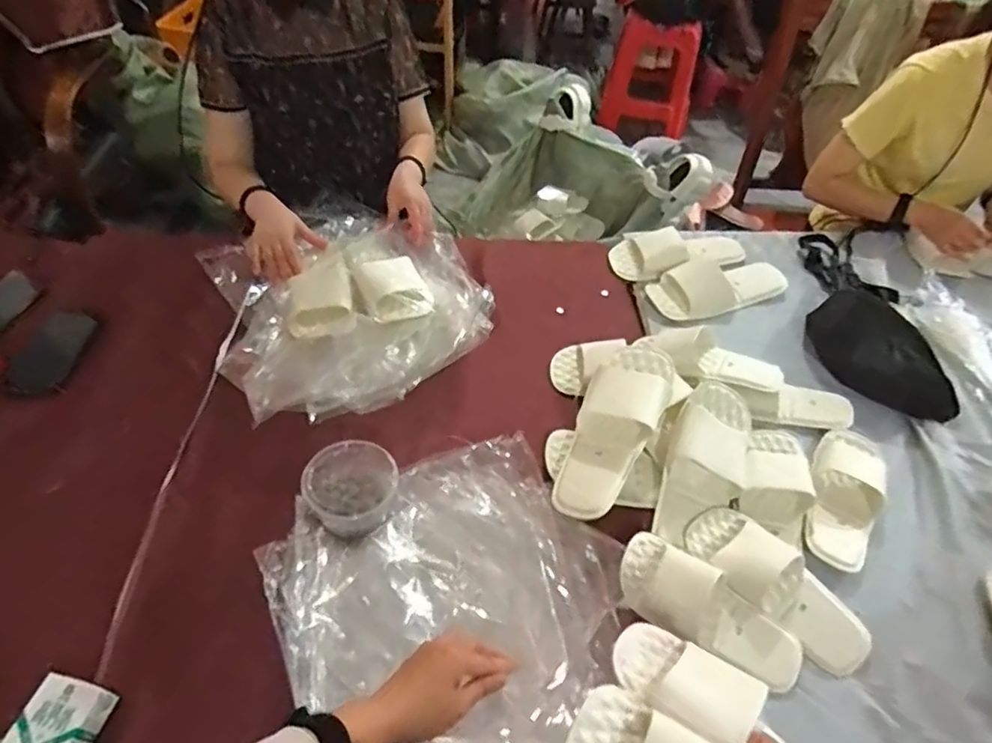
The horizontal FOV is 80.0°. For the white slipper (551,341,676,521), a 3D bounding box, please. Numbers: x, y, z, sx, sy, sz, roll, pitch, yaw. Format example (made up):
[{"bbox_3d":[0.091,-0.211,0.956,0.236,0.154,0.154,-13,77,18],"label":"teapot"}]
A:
[{"bbox_3d":[0.161,0.074,0.808,0.105,0.048,0.266,24,72,14],"label":"white slipper"}]

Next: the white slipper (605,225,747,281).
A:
[{"bbox_3d":[0.356,-0.232,1.144,0.263,0.062,0.123,-8,52,-11],"label":"white slipper"}]

